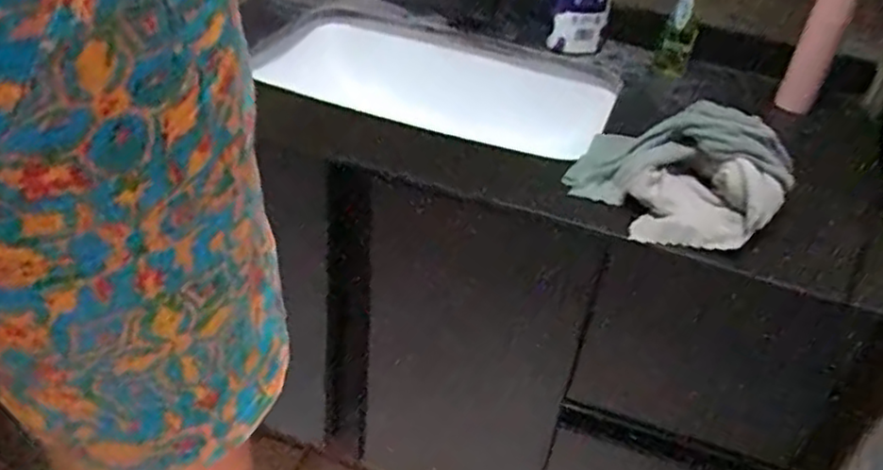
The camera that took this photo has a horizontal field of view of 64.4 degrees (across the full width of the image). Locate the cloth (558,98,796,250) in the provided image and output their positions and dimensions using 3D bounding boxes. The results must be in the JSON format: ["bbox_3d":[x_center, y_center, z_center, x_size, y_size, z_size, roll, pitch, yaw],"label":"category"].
[{"bbox_3d":[0.235,-0.074,0.737,0.137,0.107,0.227,-25,48,-35],"label":"cloth"}]

